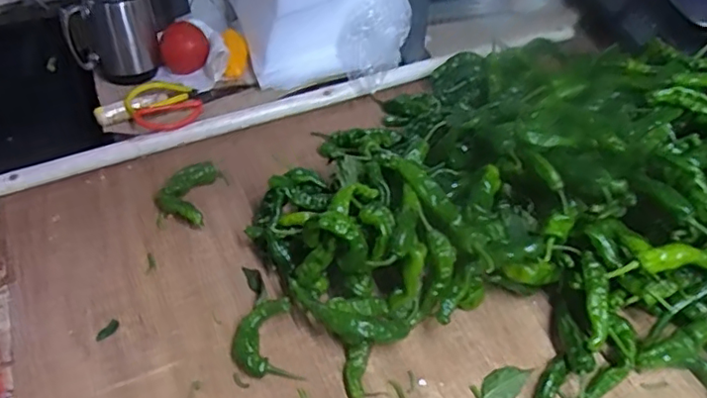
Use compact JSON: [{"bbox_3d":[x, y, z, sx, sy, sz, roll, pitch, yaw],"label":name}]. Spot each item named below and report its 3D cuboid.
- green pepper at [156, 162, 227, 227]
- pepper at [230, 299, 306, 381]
[{"bbox_3d":[-0.198,-0.010,0.704,0.066,0.027,0.090,9,49,7],"label":"green pepper"},{"bbox_3d":[-0.087,0.138,0.574,0.062,0.029,0.076,-7,49,-7],"label":"pepper"}]

